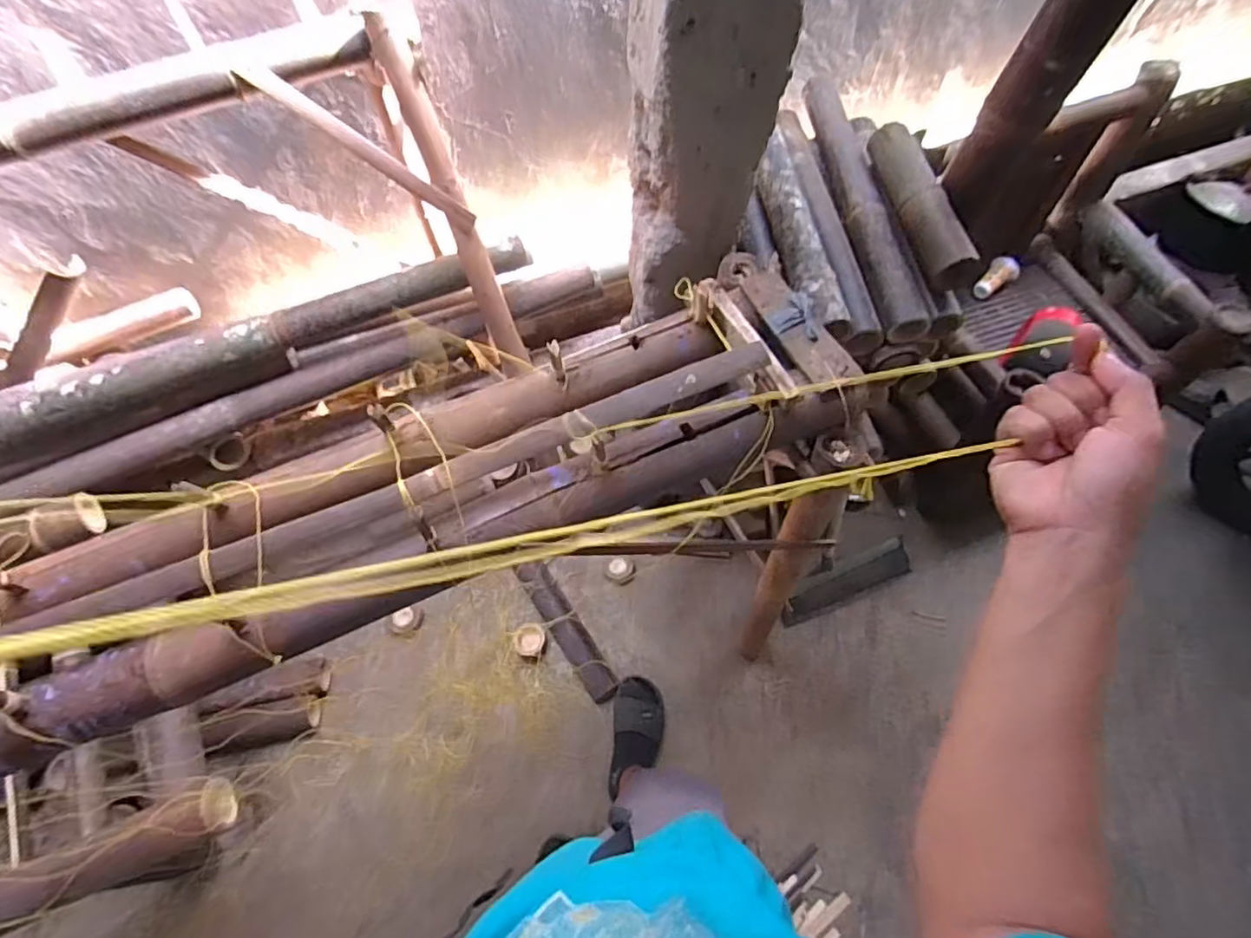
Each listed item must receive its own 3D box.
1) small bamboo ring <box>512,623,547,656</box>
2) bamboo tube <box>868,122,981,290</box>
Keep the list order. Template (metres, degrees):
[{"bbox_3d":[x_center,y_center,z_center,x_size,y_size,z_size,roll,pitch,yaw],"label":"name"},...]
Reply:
[{"bbox_3d":[-0.223,0.399,1.469,0.071,0.035,0.071,1,64,-2],"label":"small bamboo ring"},{"bbox_3d":[0.460,-0.422,0.991,0.063,0.069,0.329,-4,64,-5],"label":"bamboo tube"}]

